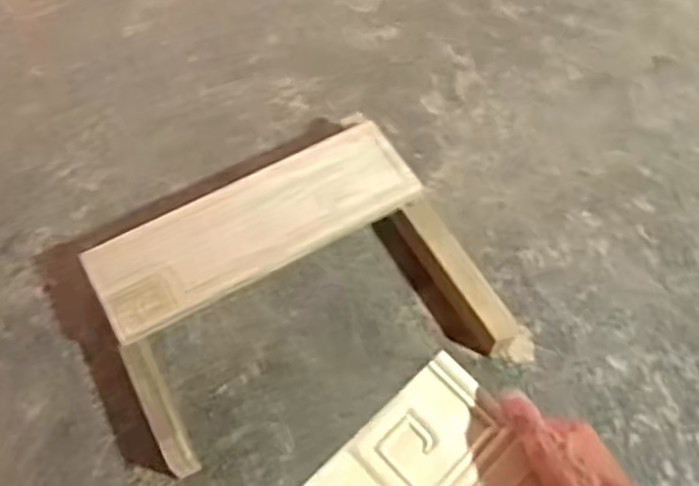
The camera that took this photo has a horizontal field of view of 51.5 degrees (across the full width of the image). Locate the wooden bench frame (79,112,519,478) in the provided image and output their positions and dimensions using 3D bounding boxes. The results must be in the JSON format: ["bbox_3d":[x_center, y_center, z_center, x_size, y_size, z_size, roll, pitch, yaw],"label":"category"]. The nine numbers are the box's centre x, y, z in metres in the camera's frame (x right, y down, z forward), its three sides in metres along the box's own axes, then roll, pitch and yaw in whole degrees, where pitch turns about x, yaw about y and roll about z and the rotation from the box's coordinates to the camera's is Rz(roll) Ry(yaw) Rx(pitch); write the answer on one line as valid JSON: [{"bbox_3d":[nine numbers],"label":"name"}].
[{"bbox_3d":[-0.126,0.077,1.512,0.725,0.175,0.588,-25,63,-13],"label":"wooden bench frame"}]

